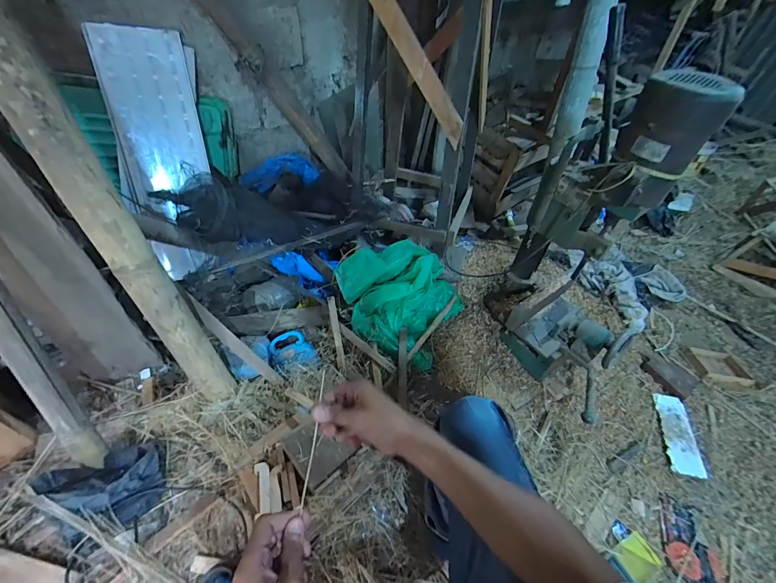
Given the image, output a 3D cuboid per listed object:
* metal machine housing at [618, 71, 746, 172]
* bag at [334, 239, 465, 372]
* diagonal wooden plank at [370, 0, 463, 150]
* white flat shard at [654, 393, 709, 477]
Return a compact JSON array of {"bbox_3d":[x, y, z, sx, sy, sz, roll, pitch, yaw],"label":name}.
[{"bbox_3d":[0.492,-0.294,0.585,0.120,0.128,0.153,32,54,23],"label":"metal machine housing"},{"bbox_3d":[0.033,0.019,1.026,0.342,0.216,0.302,26,52,19],"label":"bag"},{"bbox_3d":[0.066,-0.610,0.870,0.064,0.476,0.017,-14,27,49],"label":"diagonal wooden plank"},{"bbox_3d":[0.825,0.403,0.948,0.091,0.020,0.224,14,49,9],"label":"white flat shard"}]

